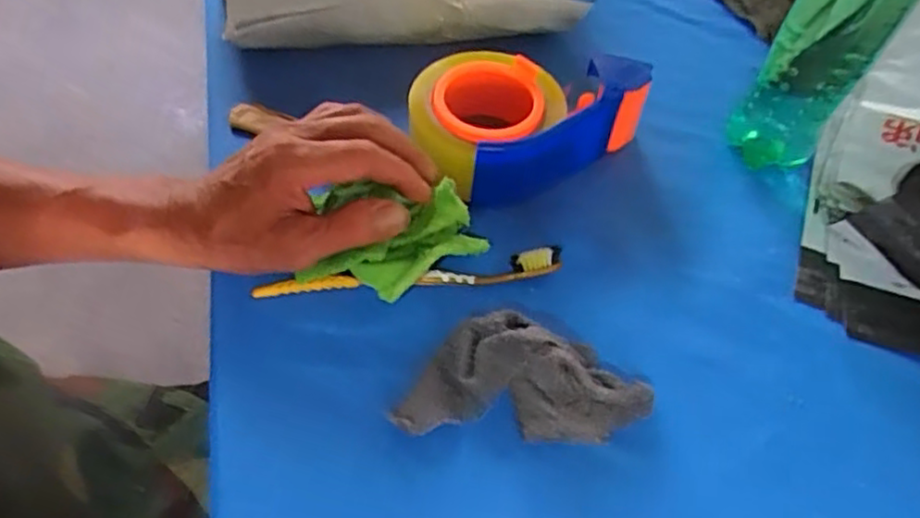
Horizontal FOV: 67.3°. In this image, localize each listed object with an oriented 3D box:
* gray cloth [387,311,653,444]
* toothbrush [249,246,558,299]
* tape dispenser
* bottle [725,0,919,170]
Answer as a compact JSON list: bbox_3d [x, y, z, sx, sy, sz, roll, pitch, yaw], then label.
[{"bbox_3d":[0.037,0.062,0.379,0.139,0.043,0.069,3,55,-3],"label":"gray cloth"},{"bbox_3d":[-0.030,0.012,0.421,0.185,0.017,0.015,-7,56,-9],"label":"toothbrush"},{"bbox_3d":[0.043,-0.100,0.484,0.153,0.062,0.111,-28,62,-22],"label":"tape dispenser"},{"bbox_3d":[0.232,-0.146,0.418,0.061,0.231,0.058,31,59,16],"label":"bottle"}]

